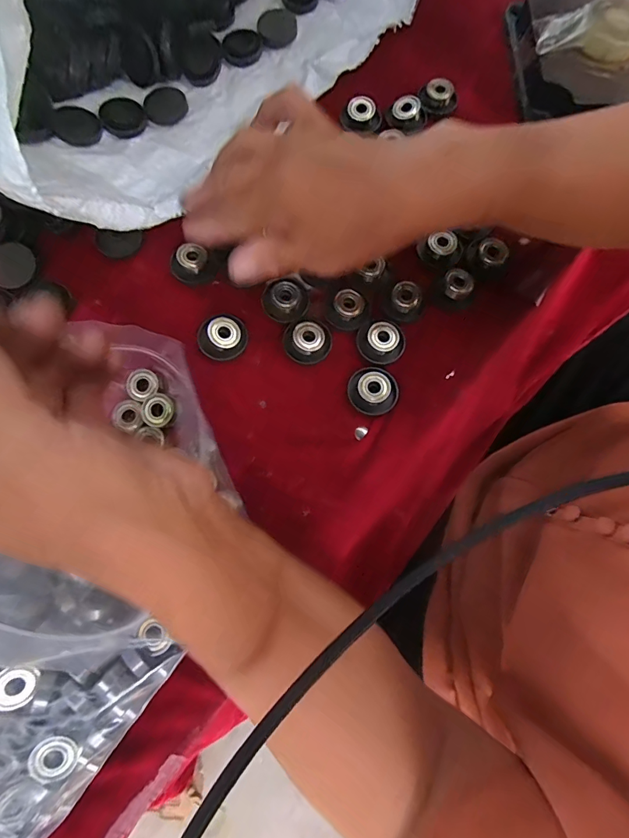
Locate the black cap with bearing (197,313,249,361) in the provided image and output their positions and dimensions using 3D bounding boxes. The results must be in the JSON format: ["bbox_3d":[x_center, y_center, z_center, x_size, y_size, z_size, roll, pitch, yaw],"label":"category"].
[{"bbox_3d":[-0.062,-0.056,0.279,0.031,0.016,0.030,0,76,-1],"label":"black cap with bearing"}]

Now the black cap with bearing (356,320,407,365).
[{"bbox_3d":[0.046,-0.054,0.281,0.030,0.008,0.032,0,76,-1],"label":"black cap with bearing"}]

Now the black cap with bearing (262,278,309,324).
[{"bbox_3d":[-0.020,-0.082,0.287,0.031,0.015,0.028,20,77,4],"label":"black cap with bearing"}]

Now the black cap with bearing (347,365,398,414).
[{"bbox_3d":[0.039,-0.019,0.274,0.032,0.012,0.031,0,76,-1],"label":"black cap with bearing"}]

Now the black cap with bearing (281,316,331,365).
[{"bbox_3d":[-0.005,-0.053,0.281,0.032,0.014,0.029,22,77,4],"label":"black cap with bearing"}]

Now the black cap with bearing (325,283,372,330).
[{"bbox_3d":[0.024,-0.080,0.284,0.029,0.008,0.030,0,76,-1],"label":"black cap with bearing"}]

